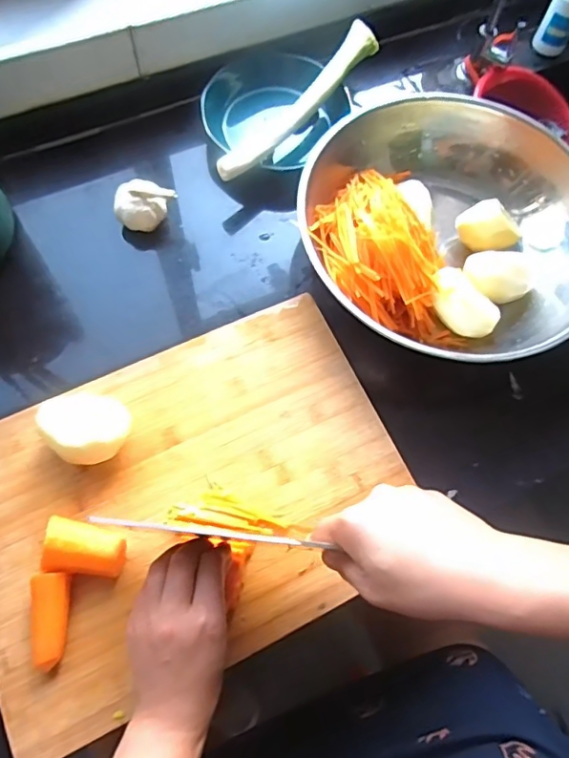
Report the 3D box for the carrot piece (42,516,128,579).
[{"bbox_3d":[-0.156,0.134,0.426,0.058,0.036,0.039,6,69,0],"label":"carrot piece"}]

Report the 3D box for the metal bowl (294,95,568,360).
[{"bbox_3d":[0.167,-0.149,0.554,0.305,0.073,0.292,23,70,6],"label":"metal bowl"}]

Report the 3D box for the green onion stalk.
[{"bbox_3d":[0.018,-0.306,0.598,0.034,0.024,0.260,36,72,10],"label":"green onion stalk"}]

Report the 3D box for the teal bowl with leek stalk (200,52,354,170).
[{"bbox_3d":[-0.010,-0.312,0.619,0.126,0.066,0.143,33,72,9],"label":"teal bowl with leek stalk"}]

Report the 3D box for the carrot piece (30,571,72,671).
[{"bbox_3d":[-0.182,0.187,0.418,0.025,0.024,0.067,-2,70,-3],"label":"carrot piece"}]

